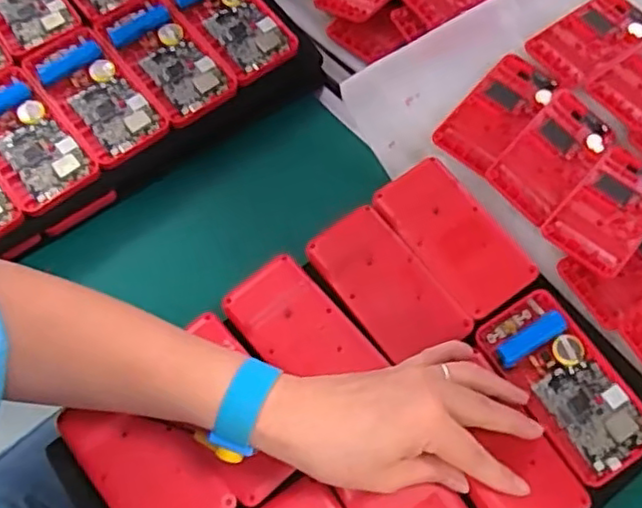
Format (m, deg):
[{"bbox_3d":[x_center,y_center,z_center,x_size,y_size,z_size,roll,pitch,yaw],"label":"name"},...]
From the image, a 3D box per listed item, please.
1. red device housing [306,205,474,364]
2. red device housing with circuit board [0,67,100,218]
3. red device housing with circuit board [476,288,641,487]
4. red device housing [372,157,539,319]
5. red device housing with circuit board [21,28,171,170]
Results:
[{"bbox_3d":[0.045,0.022,0.456,0.062,0.011,0.113,-35,70,-15],"label":"red device housing"},{"bbox_3d":[-0.222,-0.086,0.484,0.061,0.016,0.116,-36,70,-16],"label":"red device housing with circuit board"},{"bbox_3d":[0.163,0.087,0.435,0.065,0.015,0.121,-29,68,-13],"label":"red device housing with circuit board"},{"bbox_3d":[0.096,-0.011,0.474,0.060,0.023,0.117,-34,69,-15],"label":"red device housing"},{"bbox_3d":[-0.173,-0.121,0.500,0.062,0.015,0.115,-37,70,-16],"label":"red device housing with circuit board"}]

